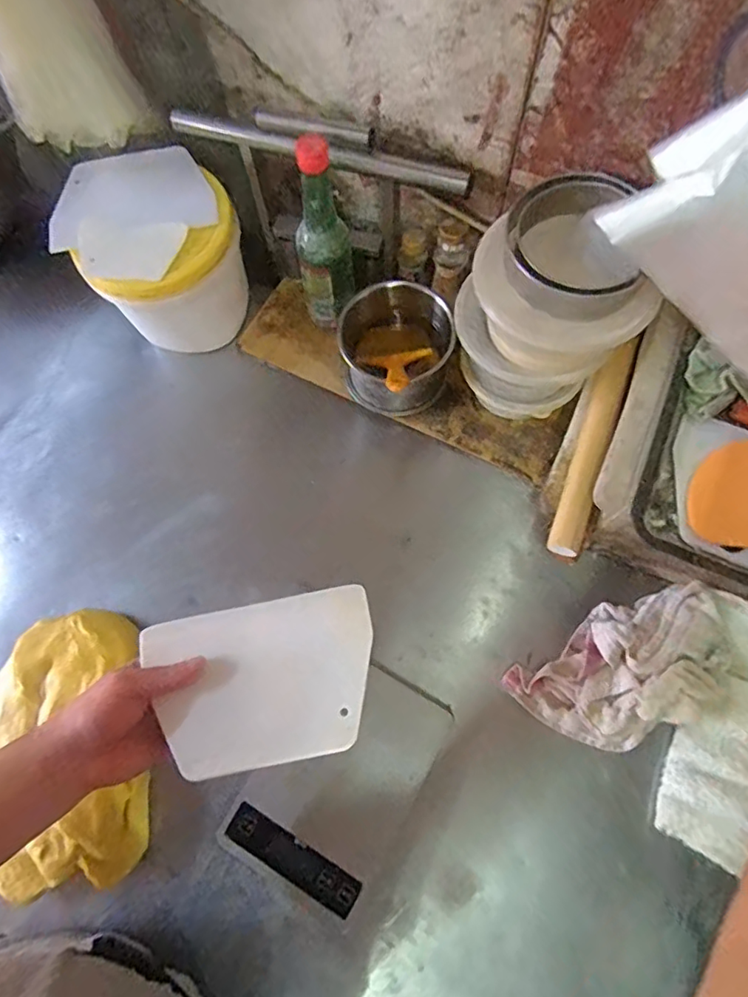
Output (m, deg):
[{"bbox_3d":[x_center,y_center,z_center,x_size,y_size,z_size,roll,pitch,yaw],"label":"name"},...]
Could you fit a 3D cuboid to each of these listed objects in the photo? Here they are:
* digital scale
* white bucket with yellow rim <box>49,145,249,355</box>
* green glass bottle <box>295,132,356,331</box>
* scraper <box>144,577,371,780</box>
[{"bbox_3d":[-0.035,0.294,0.581,0.157,0.023,0.233,28,75,10],"label":"digital scale"},{"bbox_3d":[-0.267,-0.292,0.712,0.181,0.196,0.196,-1,72,3],"label":"white bucket with yellow rim"},{"bbox_3d":[-0.061,-0.289,0.629,0.067,0.218,0.057,-1,72,3],"label":"green glass bottle"},{"bbox_3d":[-0.088,0.149,0.452,0.181,0.009,0.124,-12,70,-3],"label":"scraper"}]

